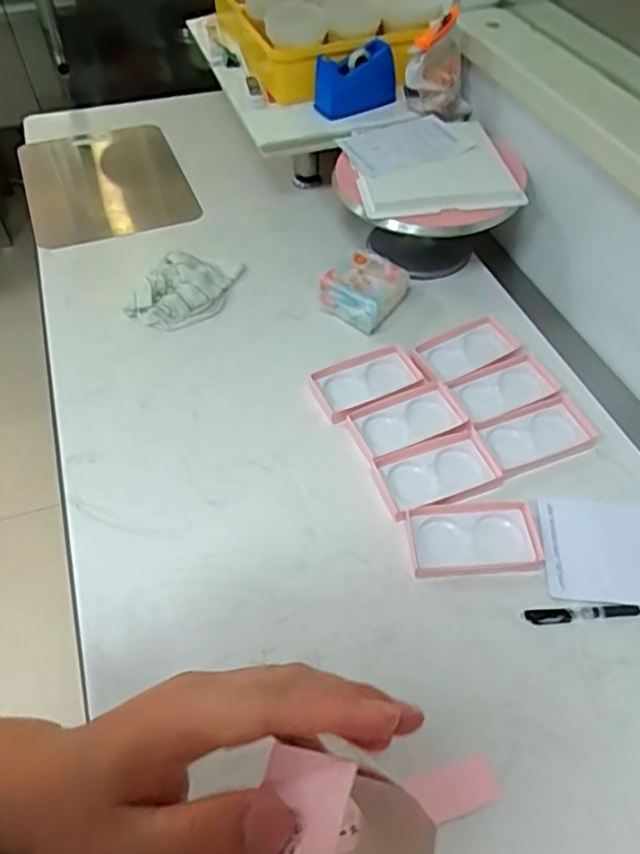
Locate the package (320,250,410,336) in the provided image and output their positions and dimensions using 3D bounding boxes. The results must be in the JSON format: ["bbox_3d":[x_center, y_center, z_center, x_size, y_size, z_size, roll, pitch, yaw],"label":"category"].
[{"bbox_3d":[0.068,-0.220,0.962,0.107,0.057,0.125,27,57,21],"label":"package"}]

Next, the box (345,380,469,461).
[{"bbox_3d":[0.119,-0.006,0.824,0.147,0.022,0.084,-20,54,-14],"label":"box"}]

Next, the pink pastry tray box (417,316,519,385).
[{"bbox_3d":[0.214,-0.112,0.892,0.138,0.017,0.079,-27,56,-18],"label":"pink pastry tray box"}]

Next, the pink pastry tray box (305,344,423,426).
[{"bbox_3d":[0.064,-0.065,0.864,0.143,0.020,0.089,-22,55,-15],"label":"pink pastry tray box"}]

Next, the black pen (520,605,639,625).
[{"bbox_3d":[0.293,0.204,0.665,0.143,0.010,0.017,-4,52,-2],"label":"black pen"}]

